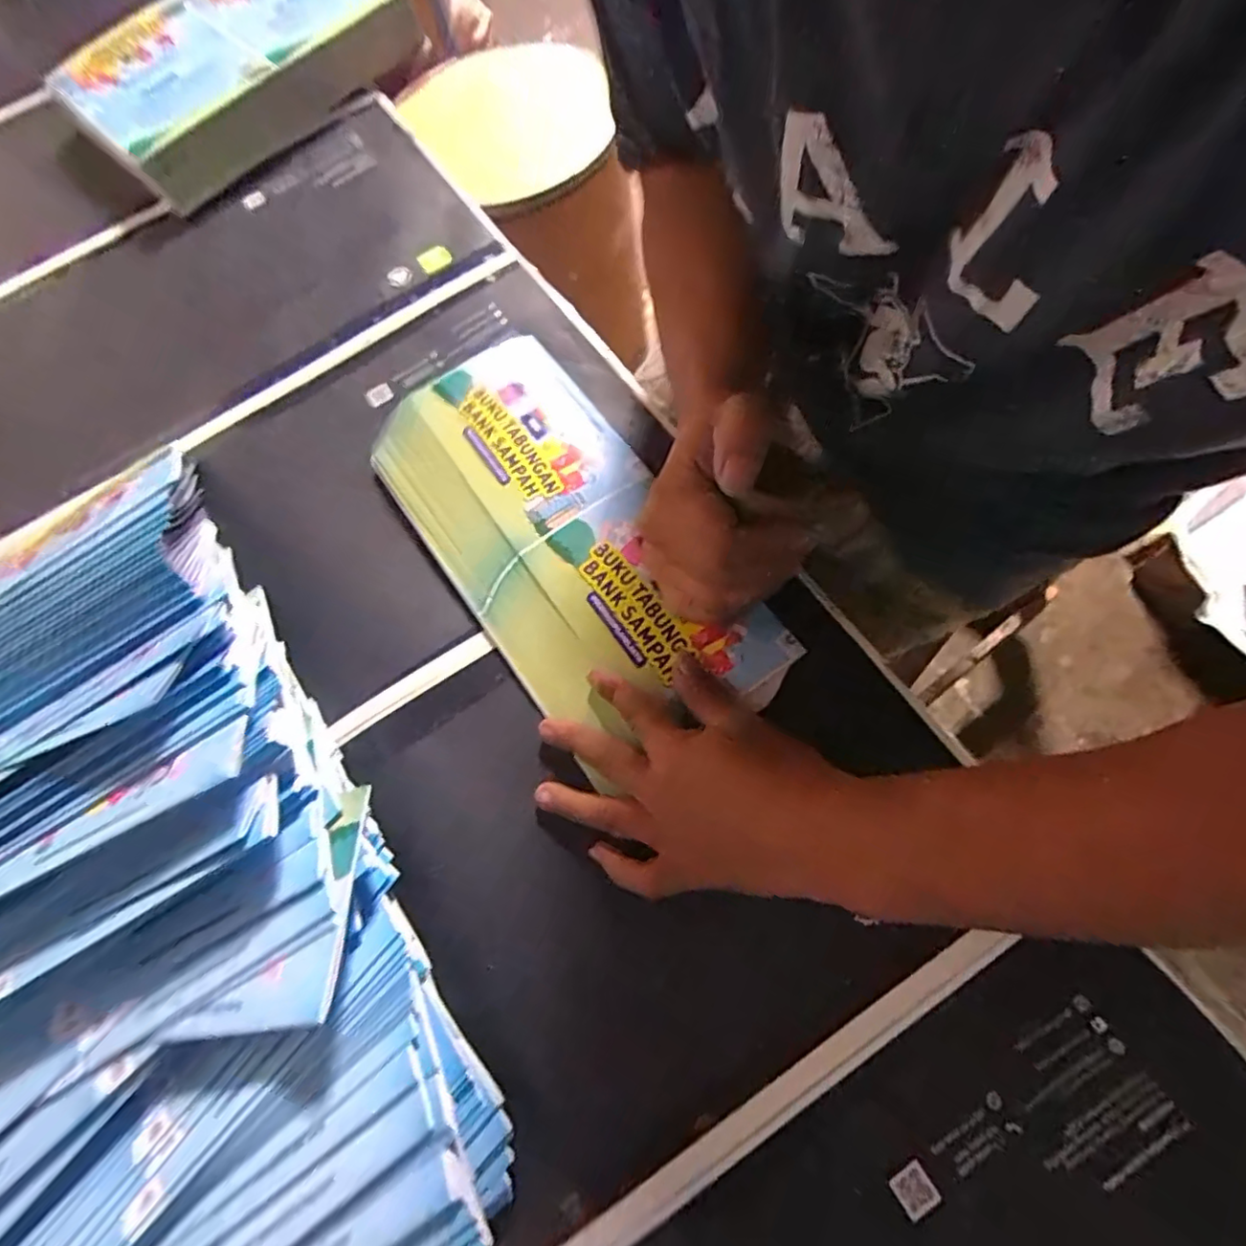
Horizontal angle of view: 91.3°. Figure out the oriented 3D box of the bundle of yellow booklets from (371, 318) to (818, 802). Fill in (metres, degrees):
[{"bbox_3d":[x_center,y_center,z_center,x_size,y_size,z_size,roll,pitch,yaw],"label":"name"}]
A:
[{"bbox_3d":[-0.043,-0.060,0.397,0.149,0.024,0.304,-33,70,-11],"label":"bundle of yellow booklets"}]

